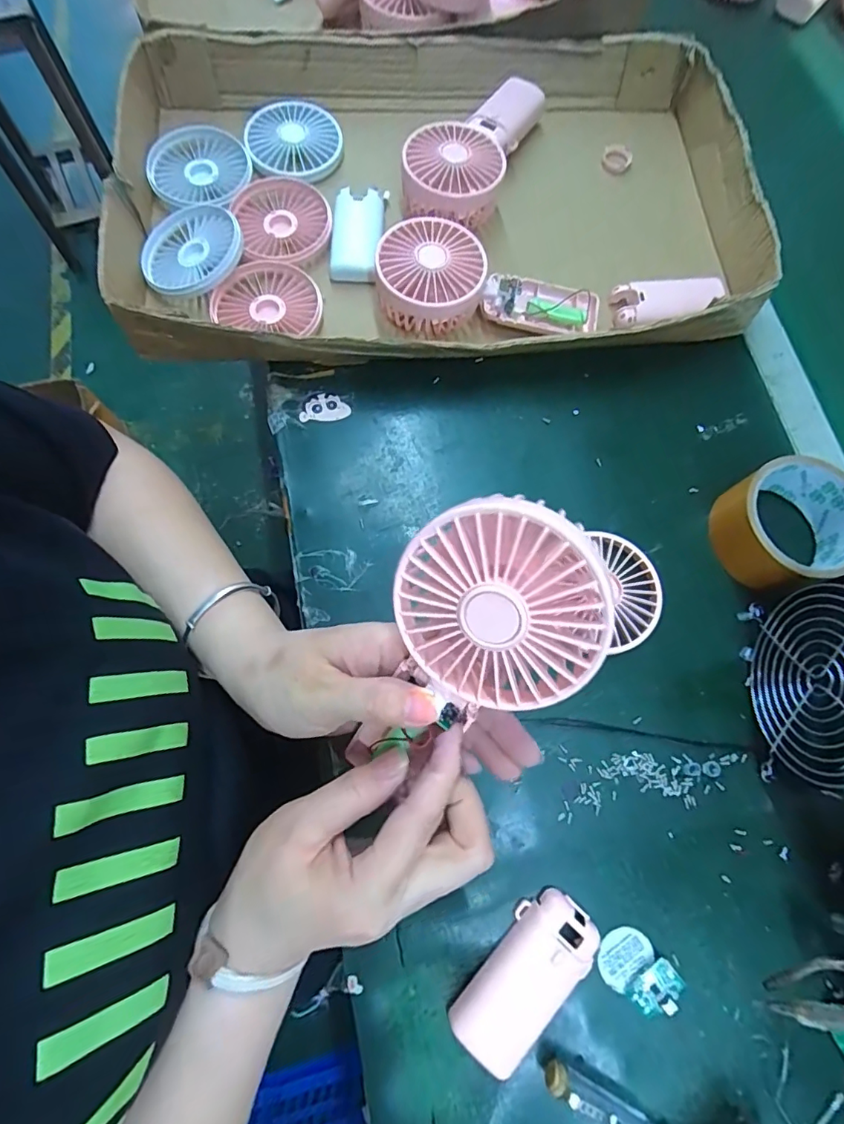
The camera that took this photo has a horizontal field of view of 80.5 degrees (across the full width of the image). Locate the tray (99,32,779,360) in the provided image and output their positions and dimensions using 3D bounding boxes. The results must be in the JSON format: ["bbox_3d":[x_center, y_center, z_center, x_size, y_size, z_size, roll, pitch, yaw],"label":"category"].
[{"bbox_3d":[0.012,-0.319,0.435,0.532,0.056,0.337,-5,74,-3],"label":"tray"}]

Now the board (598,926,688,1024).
[{"bbox_3d":[0.128,0.244,0.294,0.034,0.006,0.047,-39,79,-12],"label":"board"}]

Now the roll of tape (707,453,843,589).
[{"bbox_3d":[0.262,-0.026,0.358,0.088,0.044,0.084,0,74,-2],"label":"roll of tape"}]

